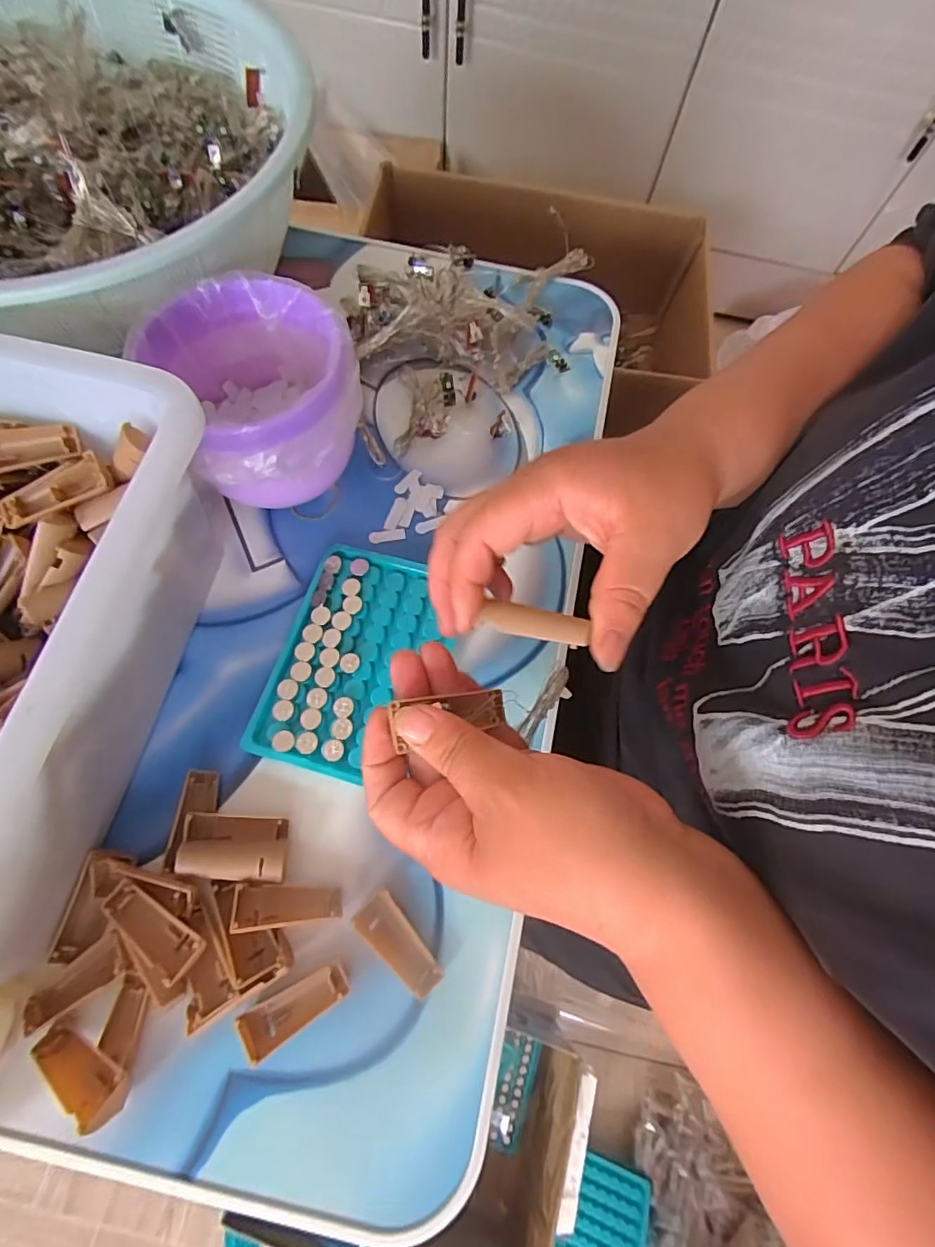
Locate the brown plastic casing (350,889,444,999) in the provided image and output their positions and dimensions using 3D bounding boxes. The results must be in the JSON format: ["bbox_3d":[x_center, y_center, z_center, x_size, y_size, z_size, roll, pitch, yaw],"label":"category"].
[{"bbox_3d":[-0.033,0.155,0.265,0.021,0.013,0.048,-42,78,-17],"label":"brown plastic casing"}]

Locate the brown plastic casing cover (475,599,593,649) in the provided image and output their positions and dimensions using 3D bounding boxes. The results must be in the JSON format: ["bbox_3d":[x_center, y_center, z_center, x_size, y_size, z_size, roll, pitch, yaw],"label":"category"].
[{"bbox_3d":[0.027,0.000,0.217,0.042,0.004,0.014,13,64,22],"label":"brown plastic casing cover"}]

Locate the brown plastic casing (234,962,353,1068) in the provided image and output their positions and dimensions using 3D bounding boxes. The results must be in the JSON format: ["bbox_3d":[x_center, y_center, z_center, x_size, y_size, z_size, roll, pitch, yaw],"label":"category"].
[{"bbox_3d":[-0.080,0.177,0.253,0.048,0.008,0.019,-31,75,-14],"label":"brown plastic casing"}]

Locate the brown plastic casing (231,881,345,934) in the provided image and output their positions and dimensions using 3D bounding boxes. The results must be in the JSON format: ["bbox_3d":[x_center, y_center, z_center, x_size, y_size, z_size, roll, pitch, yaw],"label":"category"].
[{"bbox_3d":[-0.086,0.135,0.261,0.049,0.005,0.020,5,47,-15],"label":"brown plastic casing"}]

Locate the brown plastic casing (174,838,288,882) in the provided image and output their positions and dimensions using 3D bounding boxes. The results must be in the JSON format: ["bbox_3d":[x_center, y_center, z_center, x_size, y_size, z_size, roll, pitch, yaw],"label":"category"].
[{"bbox_3d":[-0.115,0.115,0.266,0.049,0.009,0.019,2,69,-3],"label":"brown plastic casing"}]

